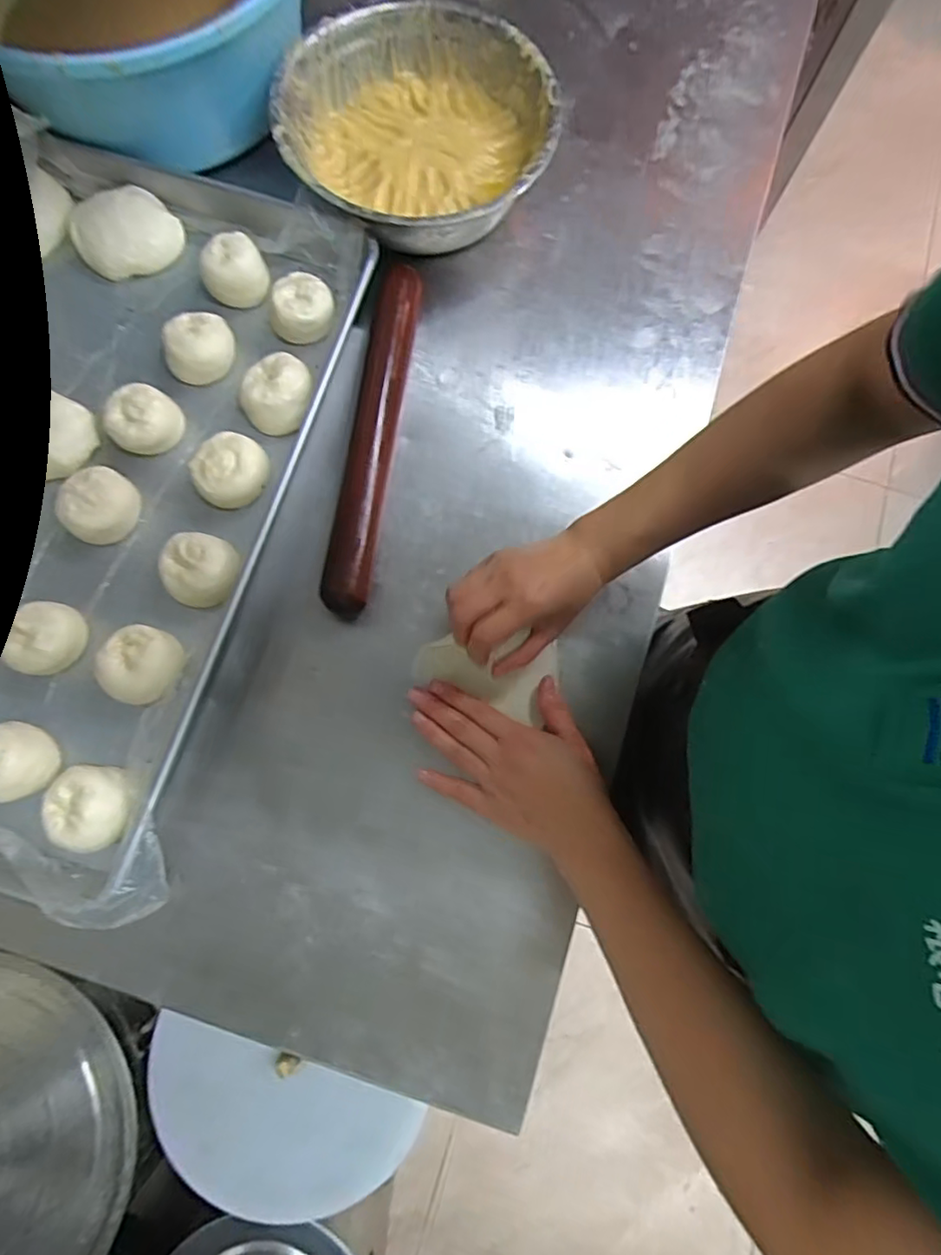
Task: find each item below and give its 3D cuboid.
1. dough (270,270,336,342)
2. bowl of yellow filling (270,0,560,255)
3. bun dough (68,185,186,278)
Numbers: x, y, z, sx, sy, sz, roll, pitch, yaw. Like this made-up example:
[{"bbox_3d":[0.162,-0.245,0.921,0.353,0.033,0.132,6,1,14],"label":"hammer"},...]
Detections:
[{"bbox_3d":[-0.153,-0.291,0.530,0.052,0.027,0.050,0,77,-2],"label":"dough"},{"bbox_3d":[-0.050,-0.467,0.562,0.243,0.072,0.254,0,77,-2],"label":"bowl of yellow filling"},{"bbox_3d":[-0.328,-0.378,0.557,0.095,0.038,0.070,-32,80,-8],"label":"bun dough"}]

